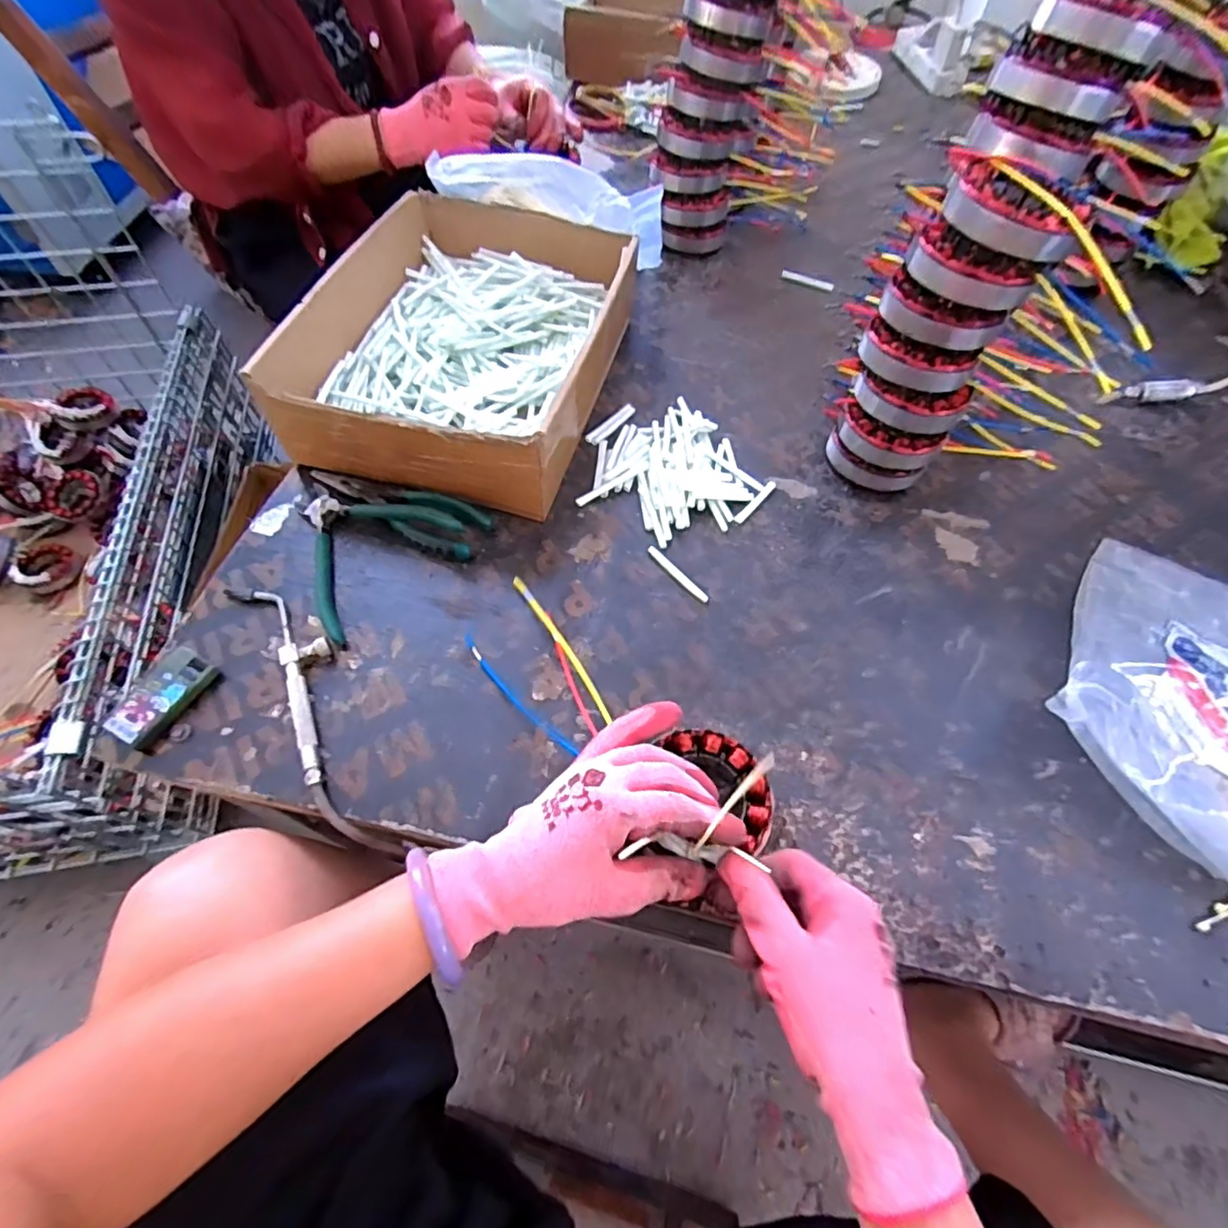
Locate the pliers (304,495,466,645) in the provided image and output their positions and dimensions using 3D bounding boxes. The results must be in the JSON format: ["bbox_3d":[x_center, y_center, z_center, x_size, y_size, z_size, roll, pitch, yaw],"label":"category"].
[{"bbox_3d":[-0.198,-0.056,0.467,0.115,0.026,0.123,39,65,20],"label":"pliers"}]

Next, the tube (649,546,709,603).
[{"bbox_3d":[0.051,-0.033,0.488,0.008,0.004,0.066,-35,66,-21],"label":"tube"}]

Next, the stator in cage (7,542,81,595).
[{"bbox_3d":[-0.942,-0.077,0.995,0.095,0.034,0.082,25,61,13],"label":"stator in cage"}]

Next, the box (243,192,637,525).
[{"bbox_3d":[-0.130,-0.253,0.563,0.241,0.096,0.327,14,59,7],"label":"box"}]

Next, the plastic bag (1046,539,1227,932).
[{"bbox_3d":[0.423,0.056,0.413,0.254,0.059,0.206,-39,67,-23],"label":"plastic bag"}]

